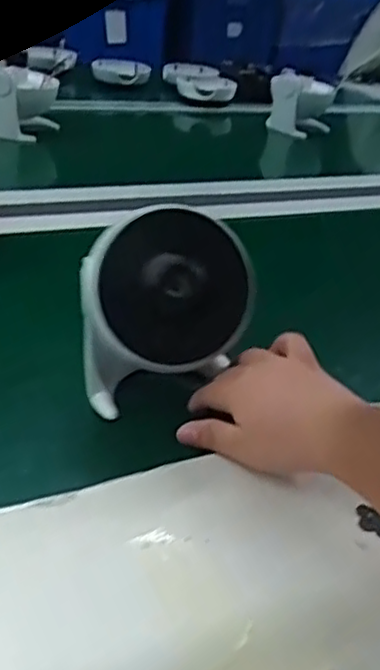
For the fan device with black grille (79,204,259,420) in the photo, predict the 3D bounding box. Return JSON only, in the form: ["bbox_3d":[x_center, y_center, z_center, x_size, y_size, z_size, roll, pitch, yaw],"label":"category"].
[{"bbox_3d":[-0.015,-0.014,0.479,0.115,0.126,0.065,4,30,-5],"label":"fan device with black grille"}]

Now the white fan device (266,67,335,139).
[{"bbox_3d":[0.211,-0.424,1.276,0.116,0.099,0.076,10,30,5],"label":"white fan device"}]

